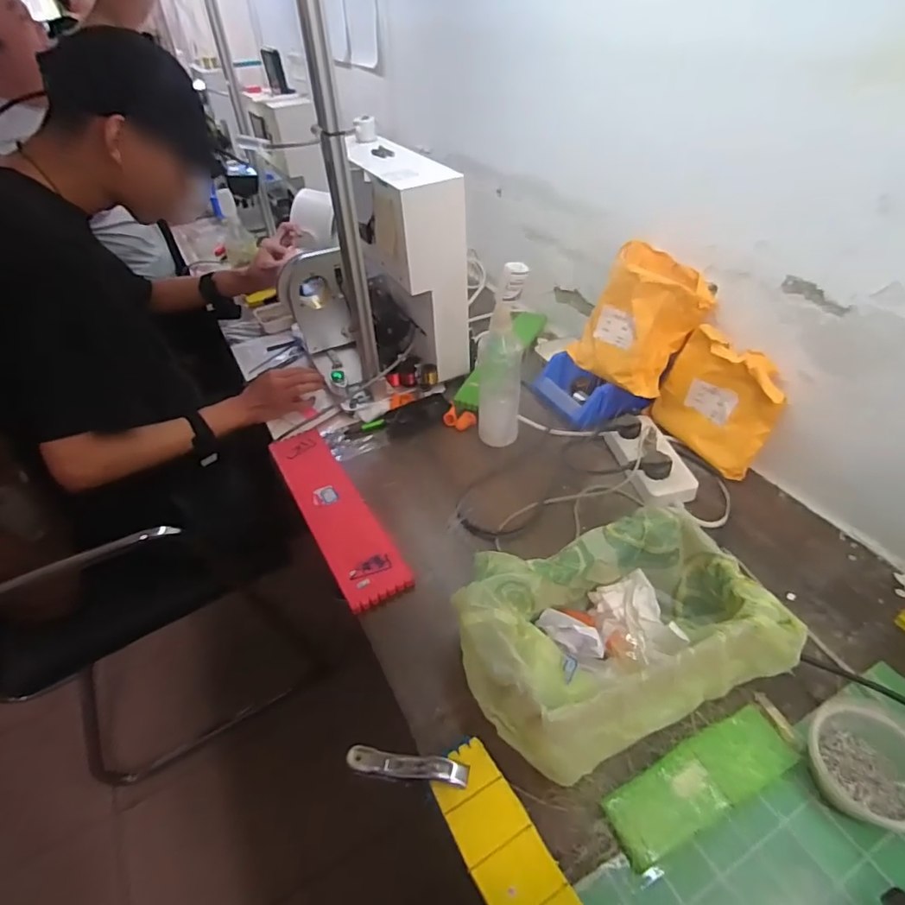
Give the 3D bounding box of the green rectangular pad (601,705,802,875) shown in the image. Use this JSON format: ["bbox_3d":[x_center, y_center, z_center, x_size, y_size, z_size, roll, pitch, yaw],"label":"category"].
[{"bbox_3d":[0.223,0.295,0.474,0.182,0.012,0.057,-20,44,-17],"label":"green rectangular pad"}]

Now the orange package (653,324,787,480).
[{"bbox_3d":[0.375,-0.075,0.745,0.058,0.152,0.168,-19,44,-16],"label":"orange package"}]

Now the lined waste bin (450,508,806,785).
[{"bbox_3d":[0.158,0.167,0.540,0.295,0.109,0.213,-18,44,-16],"label":"lined waste bin"}]

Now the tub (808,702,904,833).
[{"bbox_3d":[0.358,0.271,0.449,0.078,0.053,0.098,-31,49,-28],"label":"tub"}]

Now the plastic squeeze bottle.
[{"bbox_3d":[0.067,-0.129,0.742,0.061,0.252,0.052,2,42,6],"label":"plastic squeeze bottle"}]

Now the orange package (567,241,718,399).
[{"bbox_3d":[0.273,-0.196,0.785,0.064,0.195,0.167,-10,43,-47],"label":"orange package"}]

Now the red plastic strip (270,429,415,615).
[{"bbox_3d":[-0.168,0.072,0.737,0.083,0.012,0.344,-23,45,-21],"label":"red plastic strip"}]

